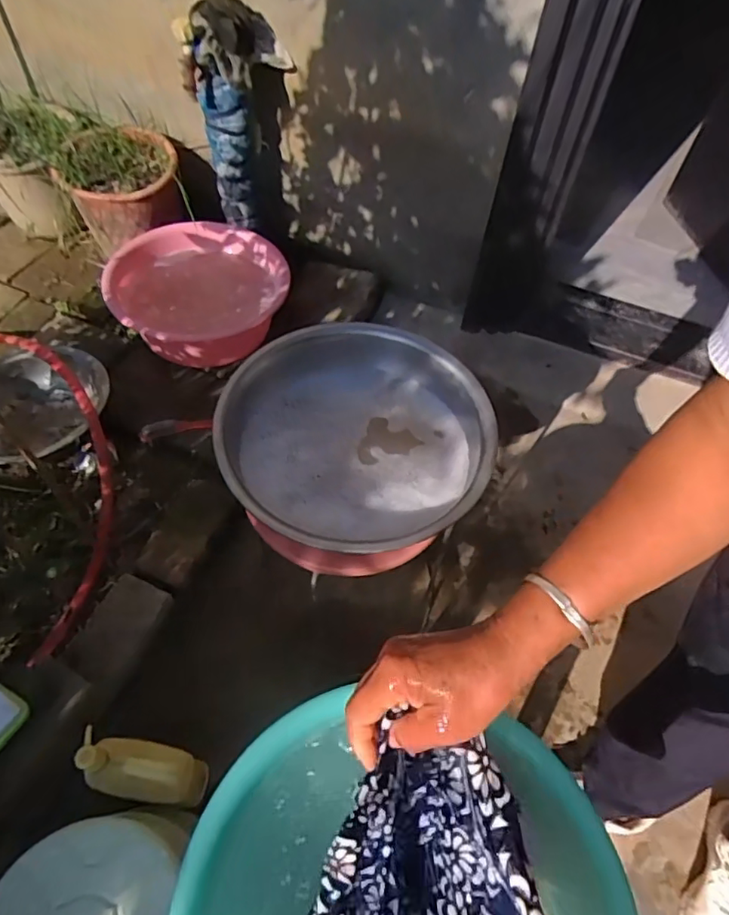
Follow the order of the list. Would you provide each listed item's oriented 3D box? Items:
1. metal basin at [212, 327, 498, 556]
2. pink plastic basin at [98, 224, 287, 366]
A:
[{"bbox_3d":[-0.010,-0.032,0.751,0.341,0.067,0.332,2,56,-3],"label":"metal basin"},{"bbox_3d":[-0.423,-0.420,1.452,0.418,0.159,0.409,2,54,-3],"label":"pink plastic basin"}]

